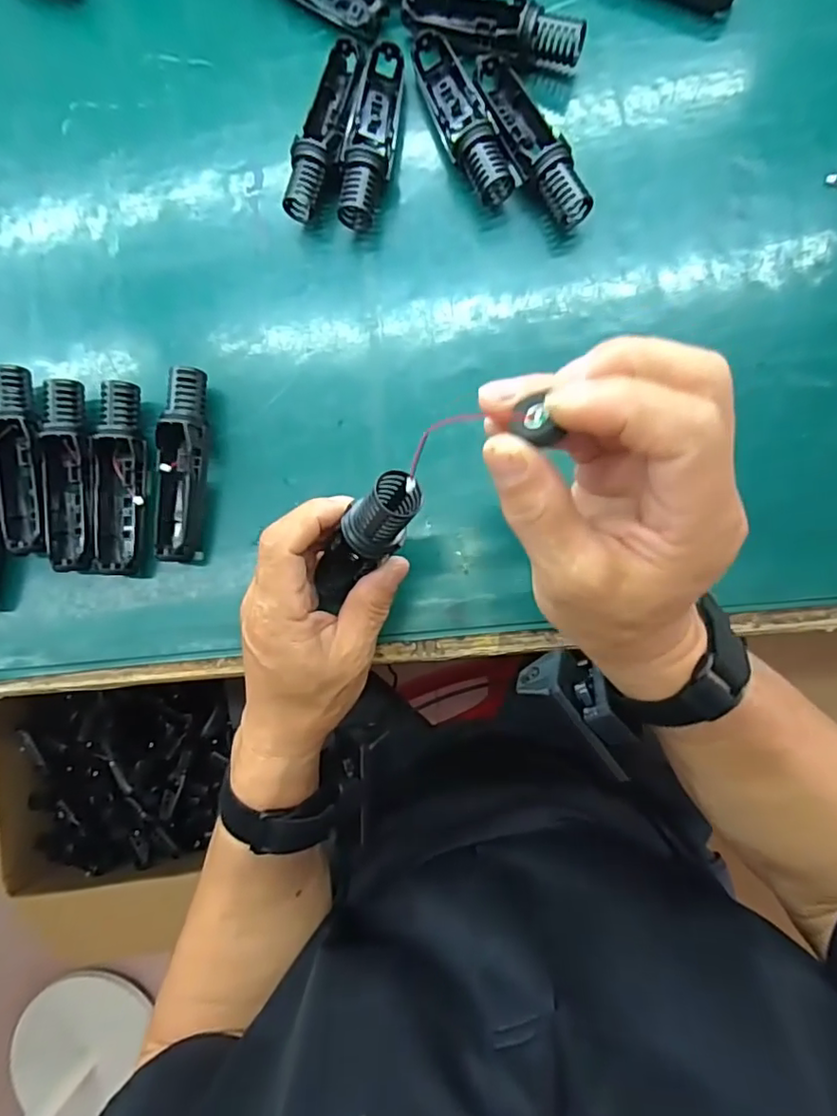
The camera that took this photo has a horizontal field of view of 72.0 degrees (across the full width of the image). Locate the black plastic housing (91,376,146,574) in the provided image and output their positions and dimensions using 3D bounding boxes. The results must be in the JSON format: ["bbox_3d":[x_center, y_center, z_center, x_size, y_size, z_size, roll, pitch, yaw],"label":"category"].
[{"bbox_3d":[-0.192,-0.050,0.371,0.035,0.031,0.120,1,84,5],"label":"black plastic housing"}]

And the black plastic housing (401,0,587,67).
[{"bbox_3d":[0.046,-0.347,0.379,0.122,0.030,0.035,23,87,7],"label":"black plastic housing"}]

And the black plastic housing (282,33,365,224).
[{"bbox_3d":[-0.060,-0.285,0.383,0.029,0.030,0.124,14,86,6],"label":"black plastic housing"}]

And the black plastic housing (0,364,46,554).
[{"bbox_3d":[-0.260,-0.064,0.380,0.031,0.028,0.121,-6,84,4],"label":"black plastic housing"}]

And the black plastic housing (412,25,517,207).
[{"bbox_3d":[0.029,-0.284,0.376,0.029,0.032,0.120,-20,83,3],"label":"black plastic housing"}]

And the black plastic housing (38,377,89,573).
[{"bbox_3d":[-0.229,-0.054,0.379,0.030,0.029,0.123,-2,84,5],"label":"black plastic housing"}]

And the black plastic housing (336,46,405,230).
[{"bbox_3d":[-0.031,-0.277,0.381,0.029,0.033,0.124,6,85,6],"label":"black plastic housing"}]

